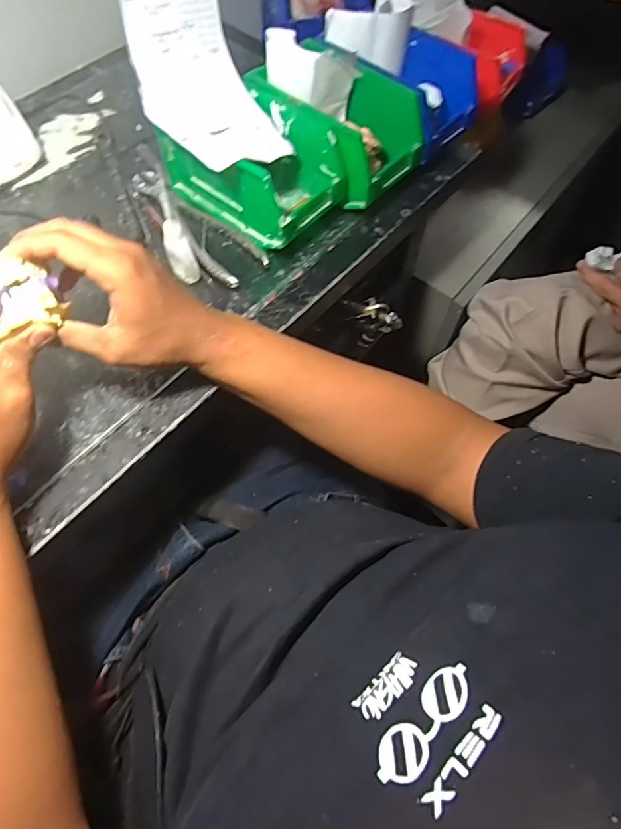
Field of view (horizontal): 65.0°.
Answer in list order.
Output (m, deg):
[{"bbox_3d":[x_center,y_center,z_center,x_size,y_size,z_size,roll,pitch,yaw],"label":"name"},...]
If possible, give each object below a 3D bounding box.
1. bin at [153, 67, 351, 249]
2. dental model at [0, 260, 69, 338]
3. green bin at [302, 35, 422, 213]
[{"bbox_3d":[-0.053,-0.261,0.505,0.122,0.092,0.170,-40,73,-20],"label":"bin"},{"bbox_3d":[-0.208,-0.081,0.341,0.057,0.030,0.043,-25,68,-15],"label":"dental model"},{"bbox_3d":[0.038,-0.306,0.530,0.147,0.086,0.102,40,68,15],"label":"green bin"}]

